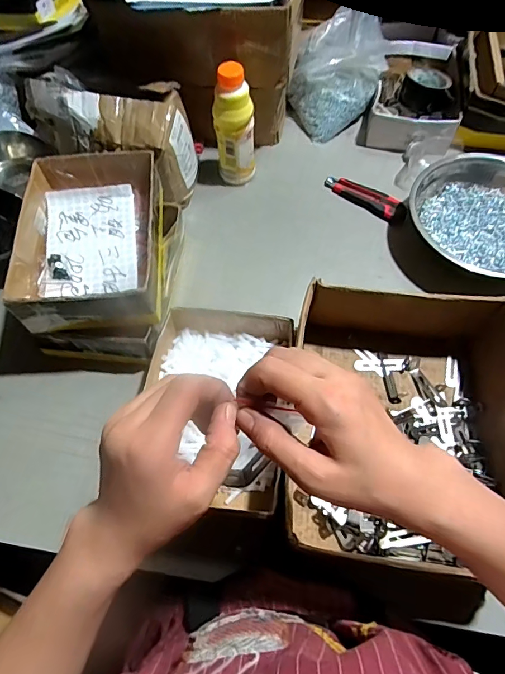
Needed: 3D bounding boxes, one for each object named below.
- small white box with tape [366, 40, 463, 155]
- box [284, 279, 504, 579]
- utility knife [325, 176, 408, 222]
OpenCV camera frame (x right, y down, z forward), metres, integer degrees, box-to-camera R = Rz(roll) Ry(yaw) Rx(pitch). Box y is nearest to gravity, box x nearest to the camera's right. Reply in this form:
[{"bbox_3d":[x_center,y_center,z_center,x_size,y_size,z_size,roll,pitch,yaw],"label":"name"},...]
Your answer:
[{"bbox_3d":[0.325,-0.482,0.855,0.161,0.085,0.256,11,63,7],"label":"small white box with tape"},{"bbox_3d":[0.182,0.103,0.511,0.251,0.125,0.293,6,63,5],"label":"box"},{"bbox_3d":[0.200,-0.250,0.756,0.156,0.026,0.038,34,68,17],"label":"utility knife"}]

